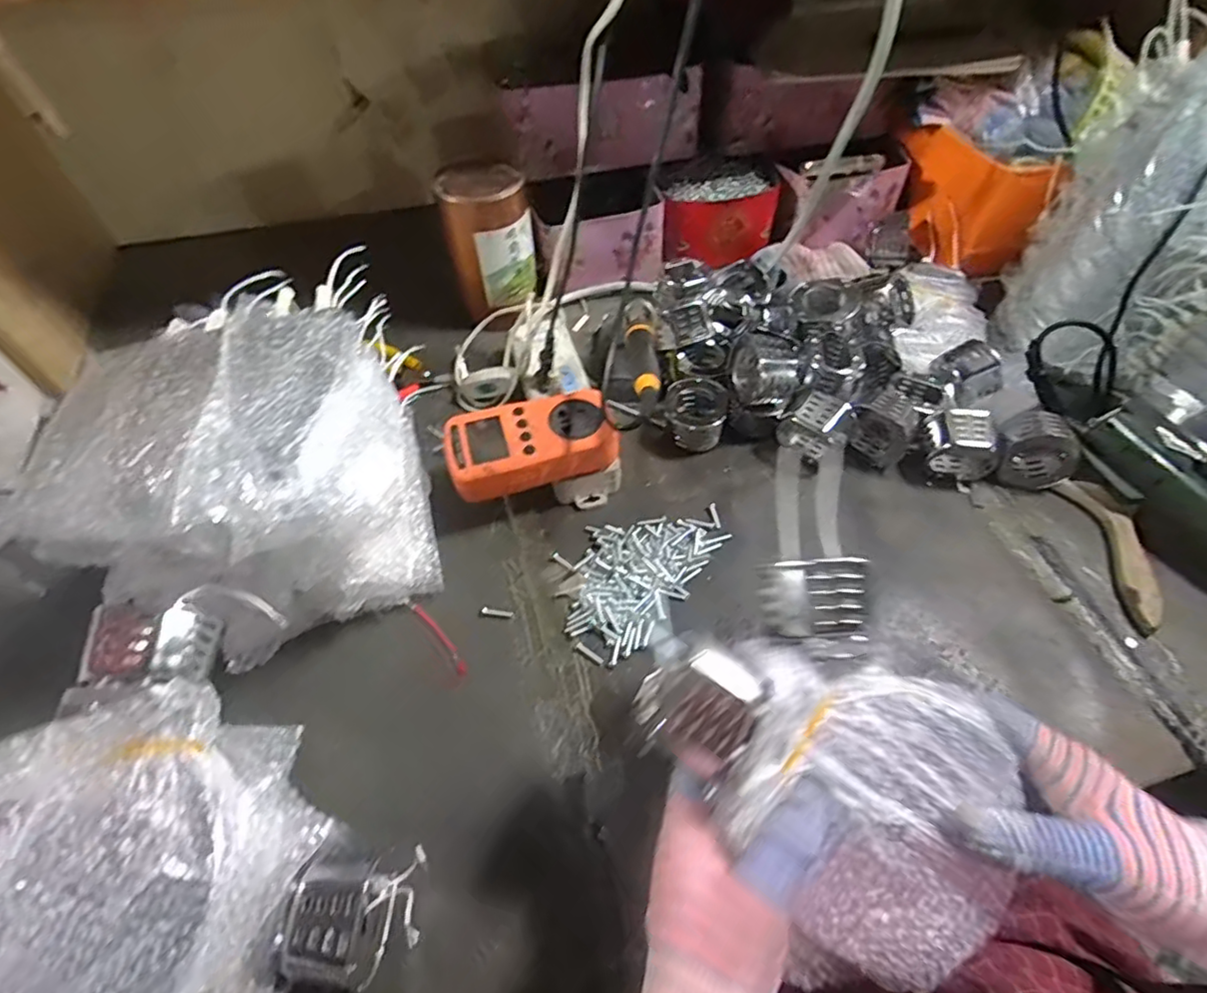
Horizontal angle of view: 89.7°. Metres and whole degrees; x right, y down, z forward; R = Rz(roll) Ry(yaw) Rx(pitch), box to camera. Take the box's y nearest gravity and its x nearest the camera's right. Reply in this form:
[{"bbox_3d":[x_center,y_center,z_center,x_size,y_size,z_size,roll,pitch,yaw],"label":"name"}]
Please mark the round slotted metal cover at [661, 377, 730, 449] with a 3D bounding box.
[{"bbox_3d":[0.079,-0.072,0.530,0.054,0.035,0.056,-1,54,1],"label":"round slotted metal cover"}]

